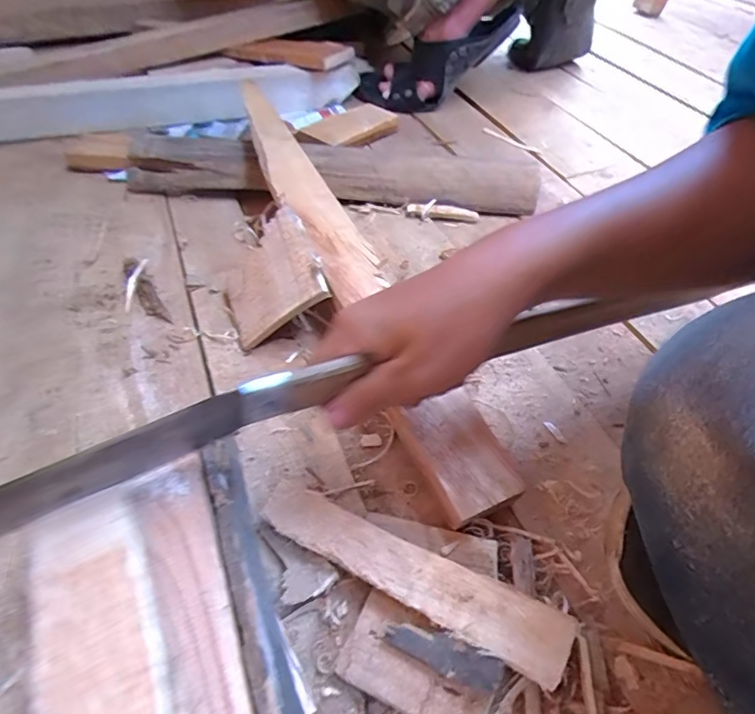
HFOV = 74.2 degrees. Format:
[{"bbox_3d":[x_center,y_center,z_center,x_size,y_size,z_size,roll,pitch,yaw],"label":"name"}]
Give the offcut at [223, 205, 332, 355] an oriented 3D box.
[{"bbox_3d":[-0.088,-0.062,0.401,0.089,0.009,0.099,-39,55,13],"label":"offcut"}]

